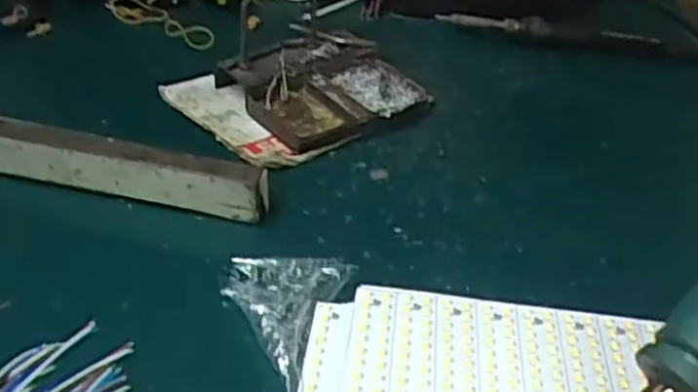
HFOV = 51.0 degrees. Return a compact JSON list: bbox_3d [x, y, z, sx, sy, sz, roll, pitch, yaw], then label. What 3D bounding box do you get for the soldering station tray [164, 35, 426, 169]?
[{"bbox_3d":[-0.032,-0.073,0.499,0.150,0.038,0.118,-19,40,-35],"label":"soldering station tray"}]

